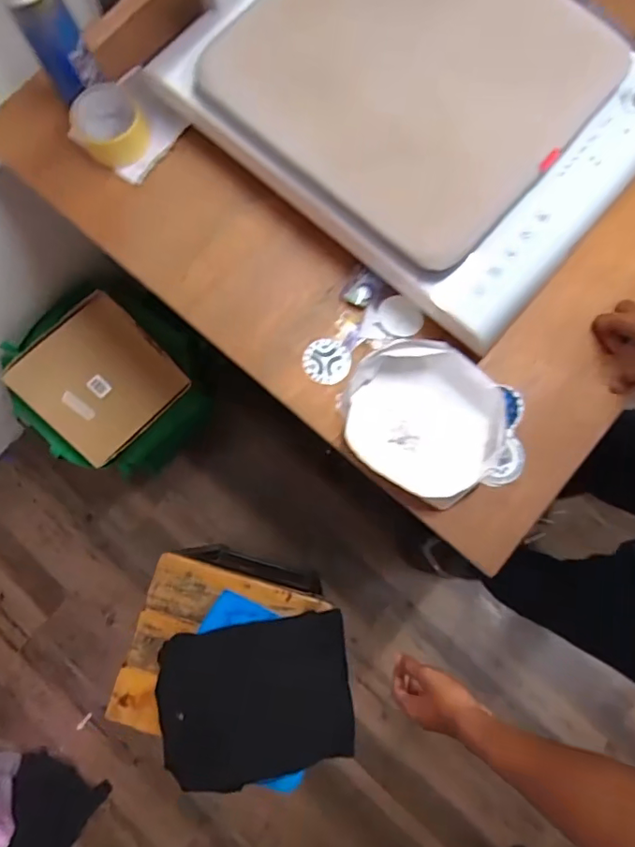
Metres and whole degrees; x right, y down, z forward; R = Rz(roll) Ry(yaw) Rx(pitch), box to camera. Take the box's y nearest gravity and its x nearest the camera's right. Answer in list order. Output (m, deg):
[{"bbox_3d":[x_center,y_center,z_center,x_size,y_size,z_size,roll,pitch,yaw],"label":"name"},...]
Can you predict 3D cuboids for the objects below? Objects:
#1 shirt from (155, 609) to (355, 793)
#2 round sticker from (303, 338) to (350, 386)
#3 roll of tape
[{"bbox_3d":[-0.088,0.412,0.797,0.273,0.054,0.213,-7,78,-4],"label":"shirt"},{"bbox_3d":[0.012,-0.078,0.667,0.059,0.006,0.055,0,79,0],"label":"round sticker"},{"bbox_3d":[-0.270,-0.382,0.694,0.090,0.045,0.093,0,78,-2],"label":"roll of tape"}]

